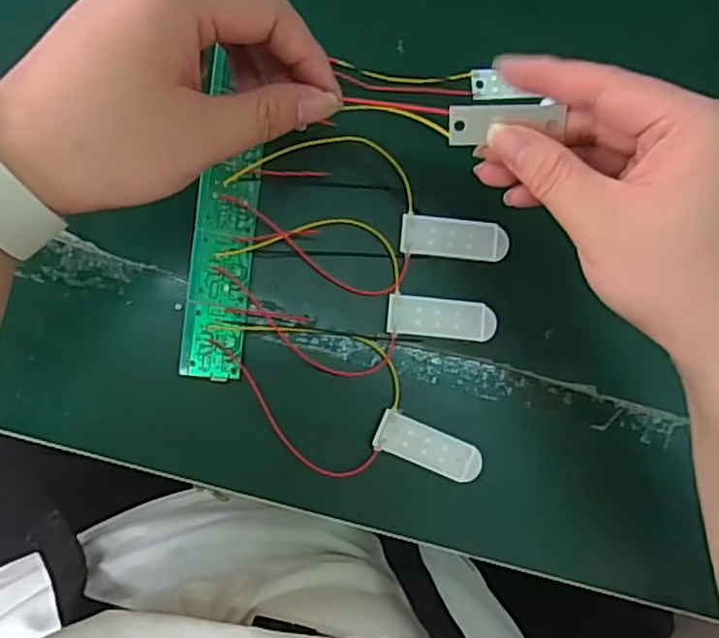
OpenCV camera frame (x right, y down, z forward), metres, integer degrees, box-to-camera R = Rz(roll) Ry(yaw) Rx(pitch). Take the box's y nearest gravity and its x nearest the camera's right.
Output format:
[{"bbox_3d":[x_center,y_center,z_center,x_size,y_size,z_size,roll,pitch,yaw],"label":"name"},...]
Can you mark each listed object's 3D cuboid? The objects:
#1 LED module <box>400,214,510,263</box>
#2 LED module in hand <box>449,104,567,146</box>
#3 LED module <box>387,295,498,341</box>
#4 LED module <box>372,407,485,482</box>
[{"bbox_3d":[0.050,-0.043,0.344,0.056,0.004,0.020,5,88,-7],"label":"LED module"},{"bbox_3d":[0.059,-0.080,0.269,0.044,0.005,0.016,2,113,10],"label":"LED module in hand"},{"bbox_3d":[0.043,0.000,0.342,0.057,0.005,0.020,5,88,-7],"label":"LED module"},{"bbox_3d":[0.036,0.066,0.338,0.056,0.004,0.021,23,86,-6],"label":"LED module"}]

